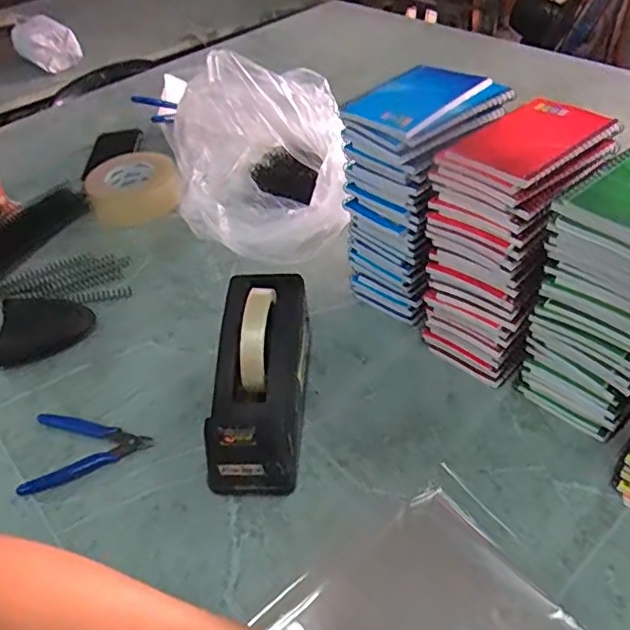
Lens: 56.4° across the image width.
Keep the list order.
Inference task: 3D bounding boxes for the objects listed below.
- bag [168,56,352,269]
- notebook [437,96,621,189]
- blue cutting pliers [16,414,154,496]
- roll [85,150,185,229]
[{"bbox_3d":[-0.075,-0.218,0.808,0.228,0.183,0.330,-15,43,-9],"label":"bag"},{"bbox_3d":[0.191,-0.155,0.514,0.142,0.011,0.094,-32,50,-23],"label":"notebook"},{"bbox_3d":[-0.220,0.131,0.567,0.114,0.018,0.076,-3,43,4],"label":"blue cutting pliers"},{"bbox_3d":[-0.275,-0.195,0.891,0.129,0.044,0.138,-4,45,4],"label":"roll"}]

